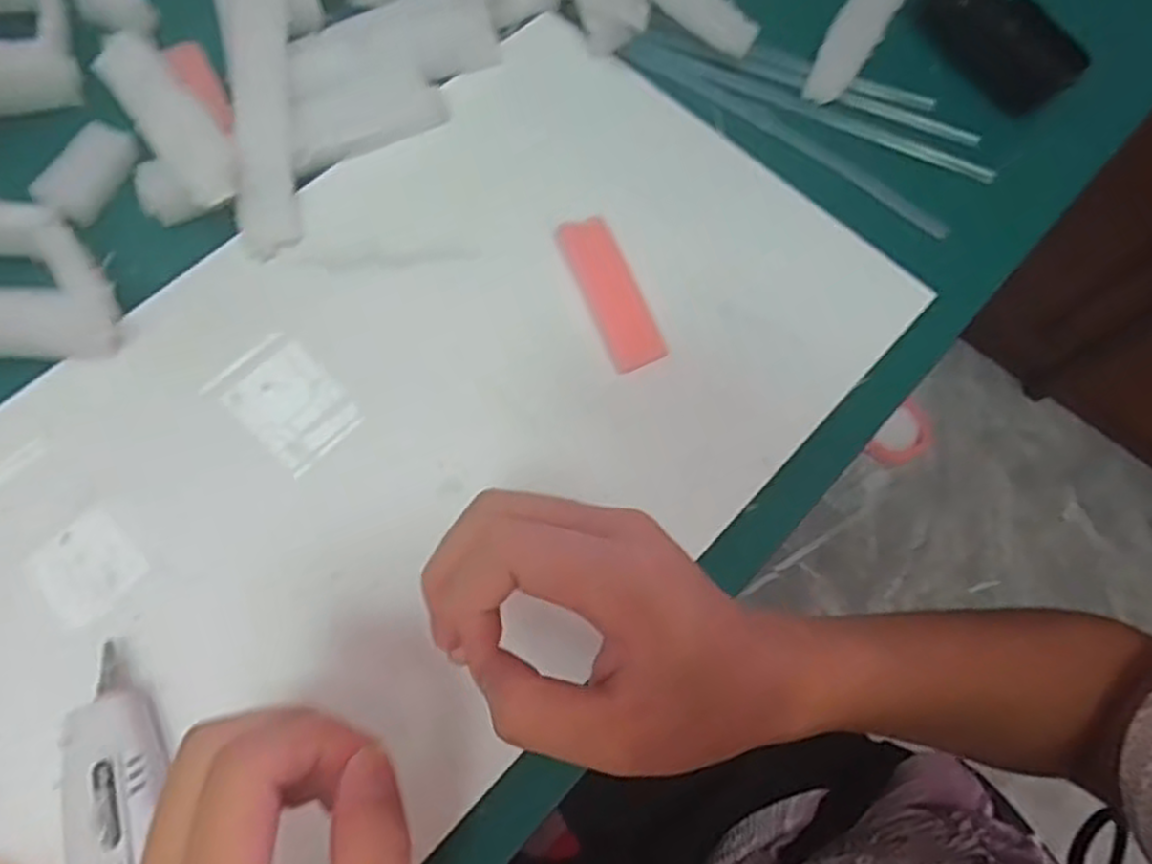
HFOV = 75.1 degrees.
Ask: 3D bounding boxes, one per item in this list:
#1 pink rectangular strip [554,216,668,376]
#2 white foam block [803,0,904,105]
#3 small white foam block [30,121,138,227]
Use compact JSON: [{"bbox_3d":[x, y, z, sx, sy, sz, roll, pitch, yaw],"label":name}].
[{"bbox_3d":[0.019,-0.076,0.401,0.029,0.005,0.090,-21,72,-10],"label":"pink rectangular strip"},{"bbox_3d":[0.188,-0.268,0.478,0.031,0.011,0.165,30,71,8],"label":"white foam block"},{"bbox_3d":[-0.272,-0.145,0.419,0.032,0.015,0.059,20,70,5],"label":"small white foam block"}]

